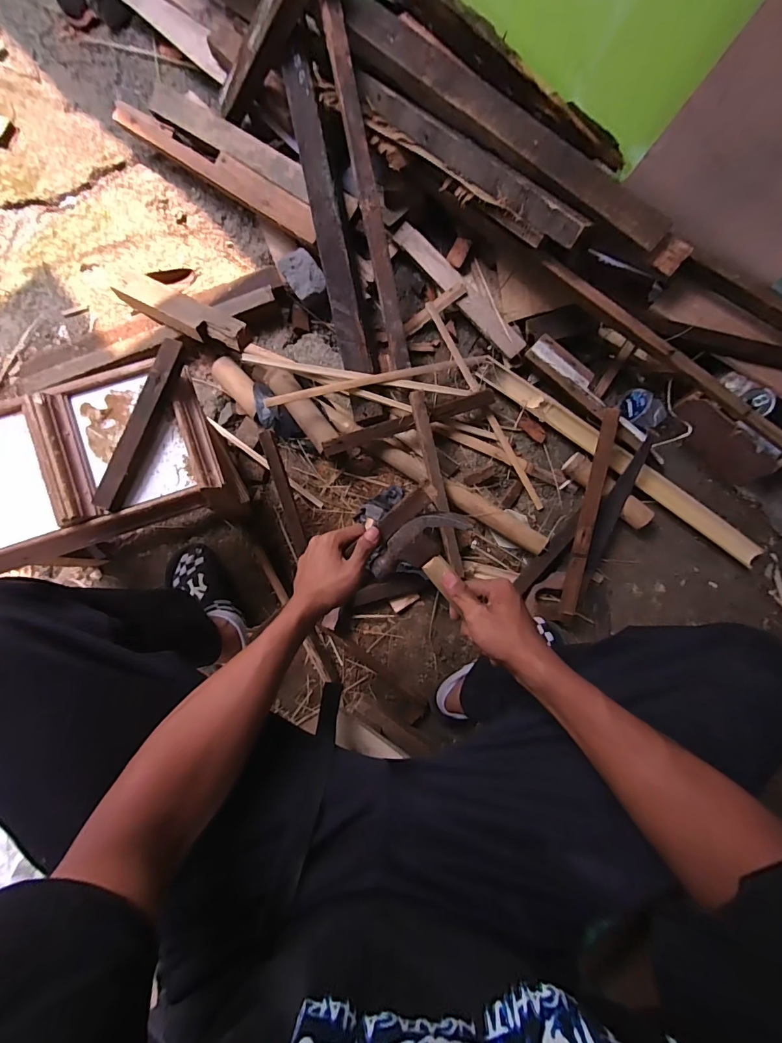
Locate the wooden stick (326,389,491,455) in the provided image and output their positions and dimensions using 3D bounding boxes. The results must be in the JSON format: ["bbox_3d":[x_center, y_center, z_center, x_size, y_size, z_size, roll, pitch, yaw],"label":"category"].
[{"bbox_3d":[0.042,-0.195,0.812,0.355,0.031,0.030,-20,83,-3],"label":"wooden stick"}]

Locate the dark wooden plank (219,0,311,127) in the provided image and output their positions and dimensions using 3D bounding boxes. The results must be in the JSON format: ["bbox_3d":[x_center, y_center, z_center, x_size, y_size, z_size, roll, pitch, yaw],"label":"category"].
[{"bbox_3d":[-0.231,-0.930,0.798,0.058,0.387,0.059,14,78,-41],"label":"dark wooden plank"}]

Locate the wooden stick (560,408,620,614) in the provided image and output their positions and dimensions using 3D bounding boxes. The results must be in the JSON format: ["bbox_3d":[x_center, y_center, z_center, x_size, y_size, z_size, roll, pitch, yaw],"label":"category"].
[{"bbox_3d":[0.370,-0.025,0.779,0.013,0.034,0.395,23,81,-42],"label":"wooden stick"}]

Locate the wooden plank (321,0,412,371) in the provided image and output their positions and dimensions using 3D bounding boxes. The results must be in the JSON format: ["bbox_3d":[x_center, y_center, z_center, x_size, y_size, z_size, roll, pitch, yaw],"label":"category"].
[{"bbox_3d":[-0.043,-0.629,0.810,0.048,0.062,0.646,-13,102,-3],"label":"wooden plank"}]

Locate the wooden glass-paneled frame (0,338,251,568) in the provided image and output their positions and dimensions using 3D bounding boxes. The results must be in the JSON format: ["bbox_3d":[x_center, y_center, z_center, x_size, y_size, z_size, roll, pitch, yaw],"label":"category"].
[{"bbox_3d":[-0.441,-0.080,0.575,0.389,0.058,0.231,-16,82,-2],"label":"wooden glass-paneled frame"}]

